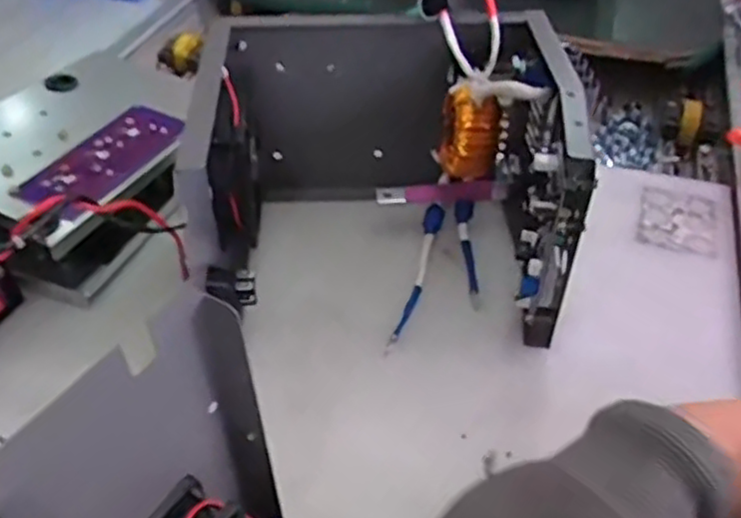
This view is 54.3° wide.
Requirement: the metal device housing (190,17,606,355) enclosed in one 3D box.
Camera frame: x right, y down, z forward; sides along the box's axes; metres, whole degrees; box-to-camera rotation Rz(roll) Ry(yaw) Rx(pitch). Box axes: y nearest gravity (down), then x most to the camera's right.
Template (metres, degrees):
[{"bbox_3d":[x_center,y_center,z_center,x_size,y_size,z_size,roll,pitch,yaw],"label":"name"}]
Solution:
[{"bbox_3d":[0.010,-0.060,0.488,0.223,0.148,0.187,1,44,1],"label":"metal device housing"}]

